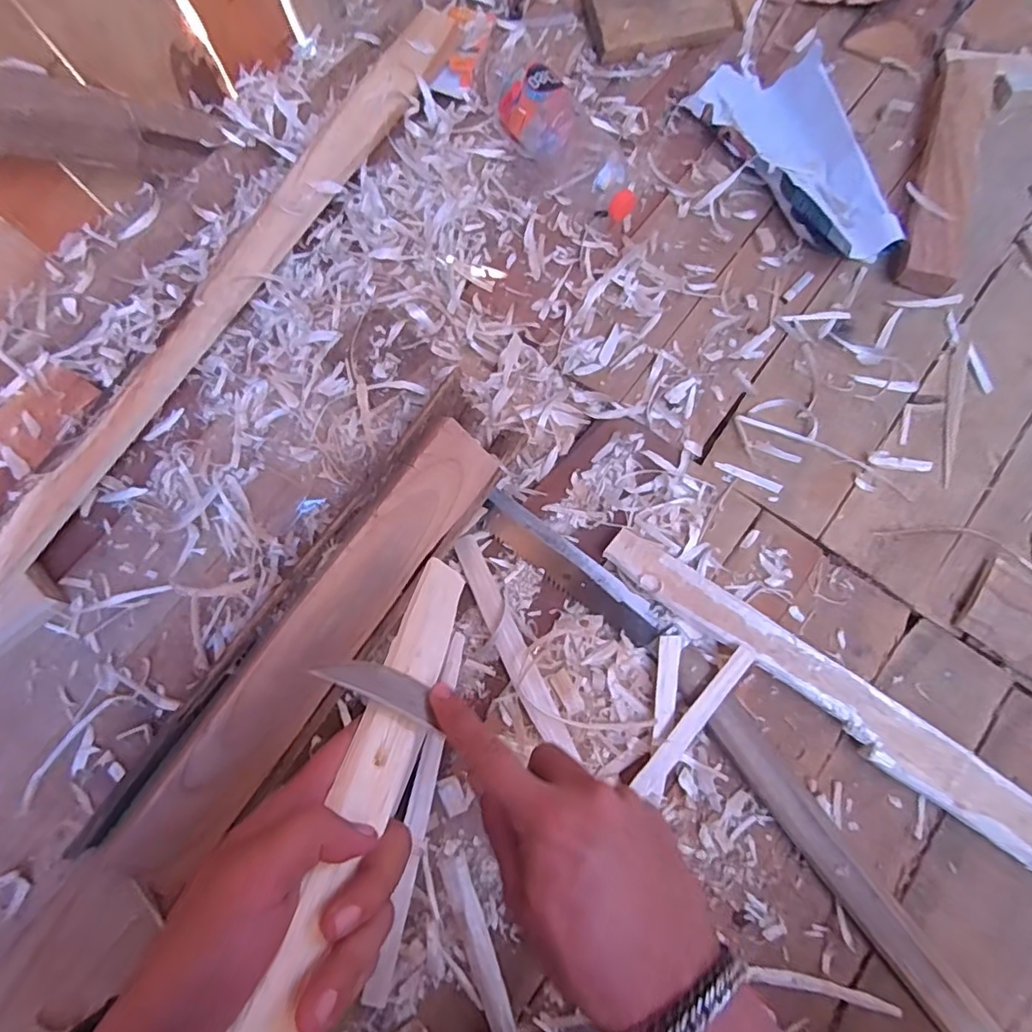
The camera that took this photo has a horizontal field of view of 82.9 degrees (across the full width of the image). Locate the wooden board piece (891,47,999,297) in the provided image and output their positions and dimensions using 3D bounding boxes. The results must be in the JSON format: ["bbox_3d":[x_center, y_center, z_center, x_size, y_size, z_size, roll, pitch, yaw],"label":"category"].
[{"bbox_3d":[0.432,-0.354,0.585,0.054,0.031,0.301,20,76,6],"label":"wooden board piece"}]

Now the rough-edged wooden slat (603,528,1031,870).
[{"bbox_3d":[0.257,0.149,0.450,0.439,0.024,0.042,35,78,10],"label":"rough-edged wooden slat"}]

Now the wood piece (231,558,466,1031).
[{"bbox_3d":[-0.066,0.119,0.270,0.029,0.014,0.256,13,43,5],"label":"wood piece"}]

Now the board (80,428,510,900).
[{"bbox_3d":[-0.144,0.078,0.448,0.064,0.040,0.352,43,76,-29],"label":"board"}]

